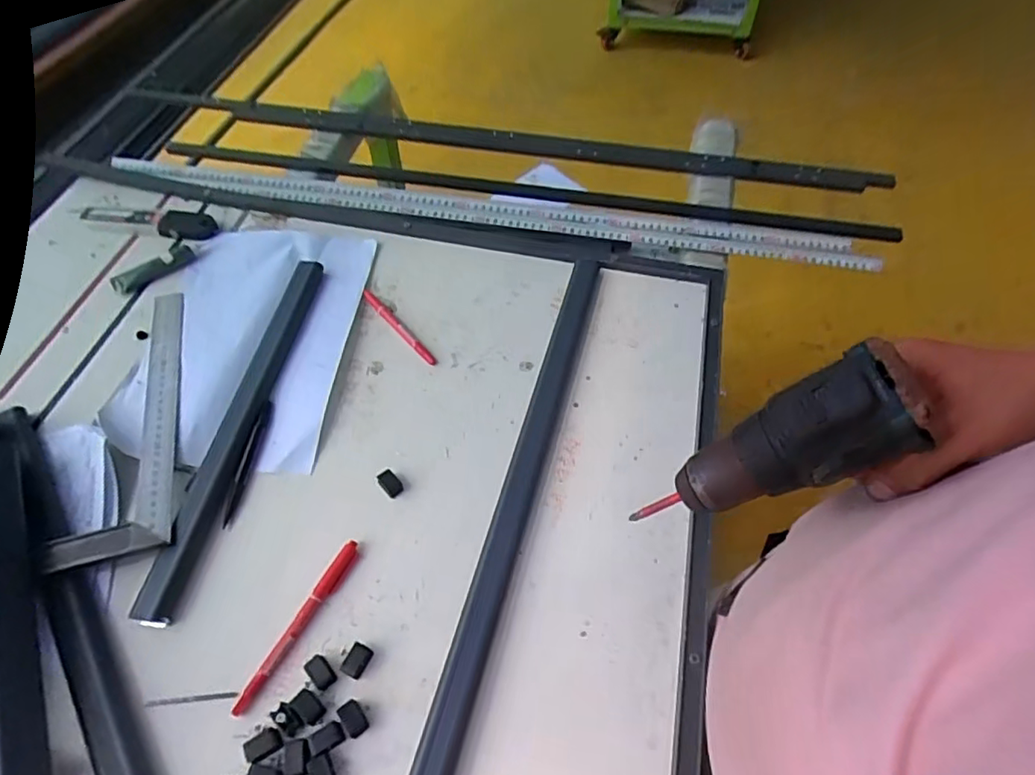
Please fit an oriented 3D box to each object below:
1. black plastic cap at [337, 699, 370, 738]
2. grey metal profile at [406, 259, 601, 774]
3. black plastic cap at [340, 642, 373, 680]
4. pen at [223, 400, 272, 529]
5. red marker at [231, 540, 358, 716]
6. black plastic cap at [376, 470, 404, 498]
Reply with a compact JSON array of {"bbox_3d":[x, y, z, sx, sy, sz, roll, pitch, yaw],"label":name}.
[{"bbox_3d":[-0.116,0.234,0.420,0.014,0.004,0.023,-32,63,-20],"label":"black plastic cap"},{"bbox_3d":[-0.002,0.097,0.513,0.034,0.013,0.580,14,57,8],"label":"grey metal profile"},{"bbox_3d":[-0.119,0.203,0.442,0.017,0.004,0.023,21,59,12],"label":"black plastic cap"},{"bbox_3d":[-0.243,0.063,0.535,0.013,0.016,0.124,4,57,1],"label":"pen"},{"bbox_3d":[-0.168,0.179,0.456,0.015,0.008,0.138,27,60,15],"label":"red marker"},{"bbox_3d":[-0.111,0.084,0.520,0.016,0.004,0.025,-36,64,-22],"label":"black plastic cap"}]

